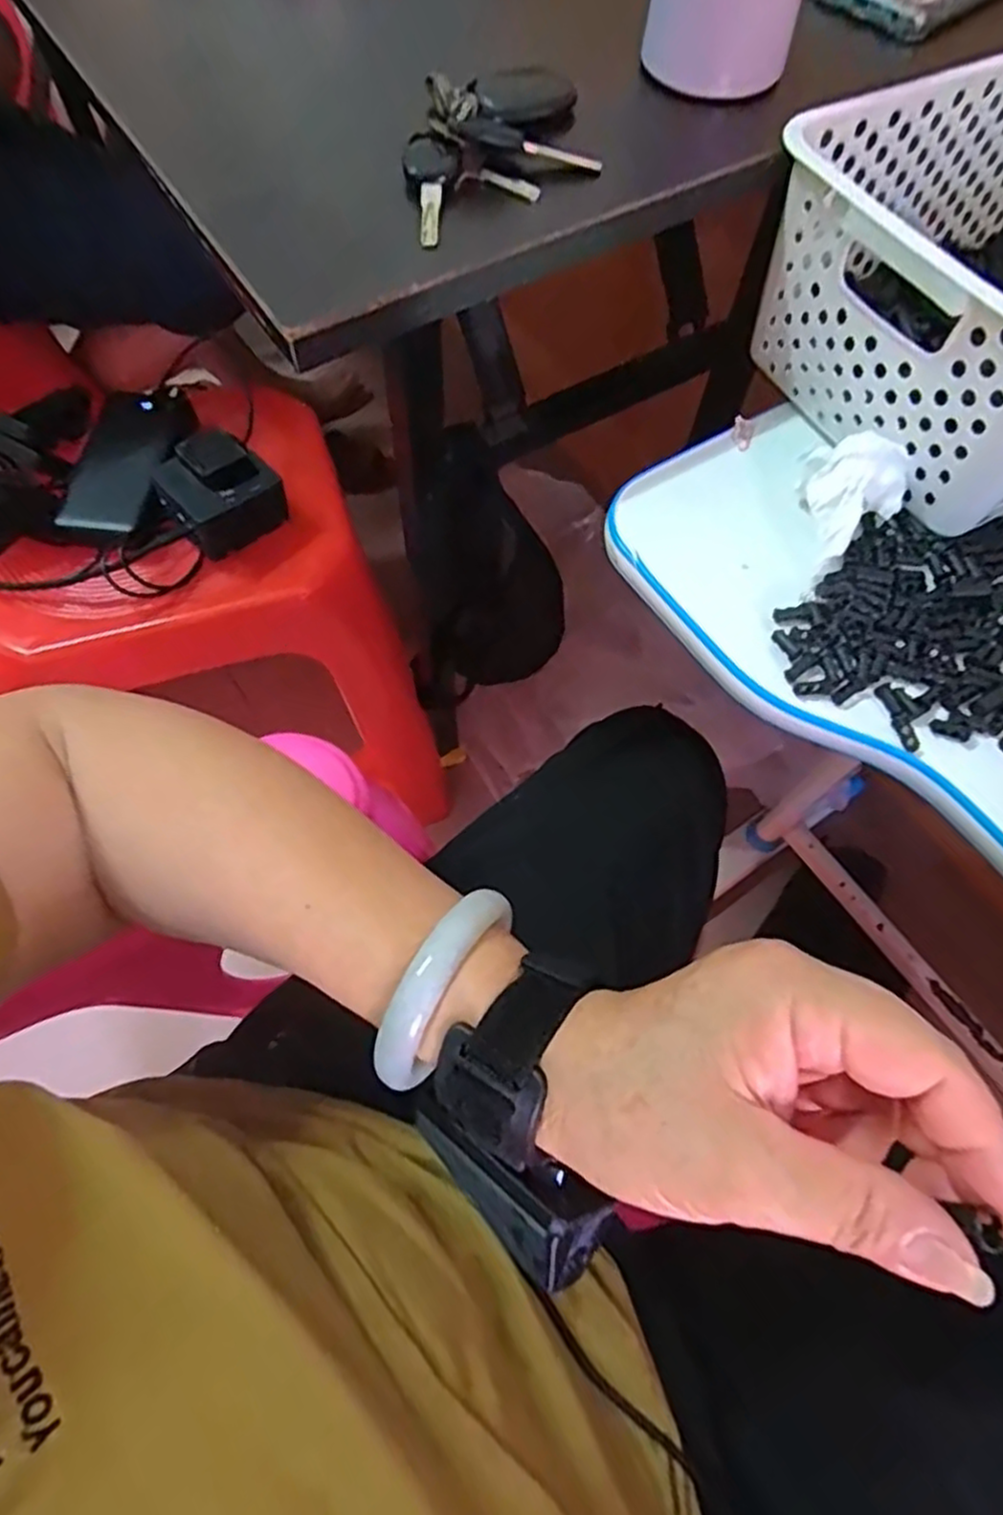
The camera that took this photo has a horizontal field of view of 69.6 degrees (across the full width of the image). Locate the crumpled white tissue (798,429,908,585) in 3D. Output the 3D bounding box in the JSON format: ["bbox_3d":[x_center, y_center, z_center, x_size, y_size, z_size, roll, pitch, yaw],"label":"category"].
[{"bbox_3d":[0.174,-0.133,0.370,0.068,0.035,0.046,-39,72,-17],"label":"crumpled white tissue"}]

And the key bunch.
[{"bbox_3d":[0.000,-0.279,0.331,0.091,0.020,0.098,-12,66,-7],"label":"key bunch"}]

